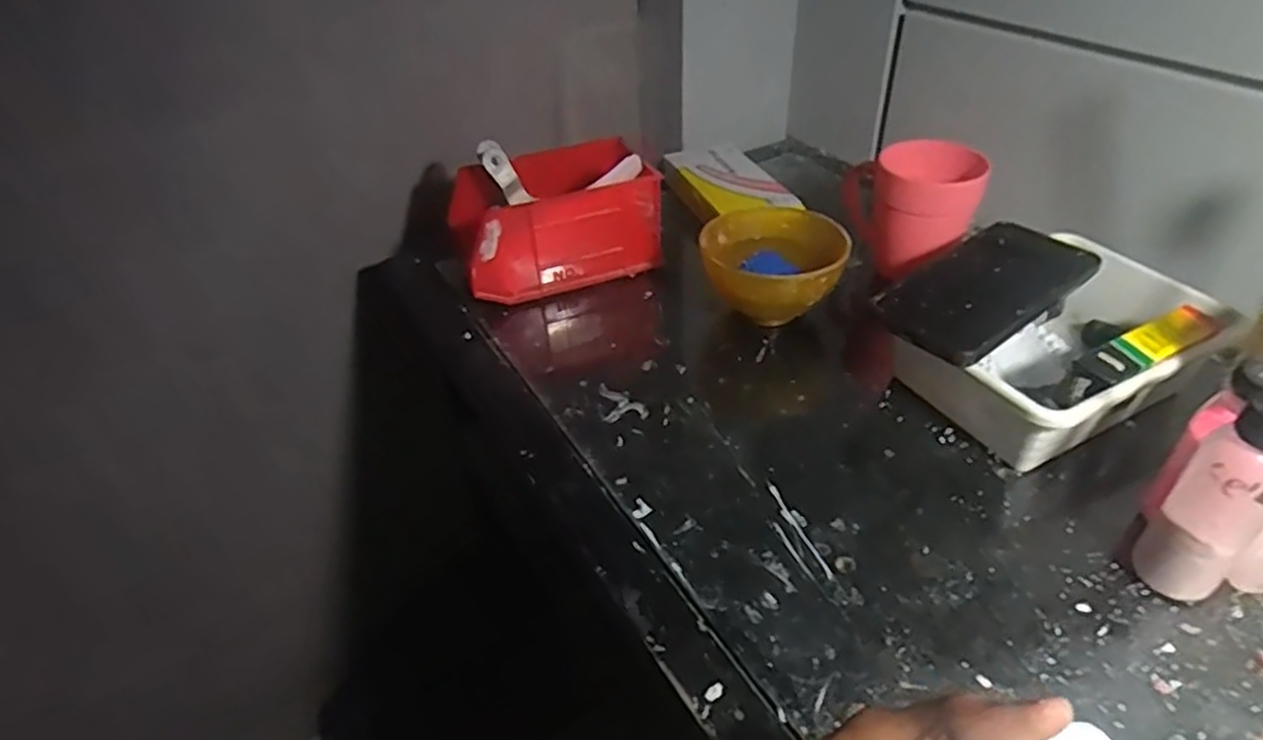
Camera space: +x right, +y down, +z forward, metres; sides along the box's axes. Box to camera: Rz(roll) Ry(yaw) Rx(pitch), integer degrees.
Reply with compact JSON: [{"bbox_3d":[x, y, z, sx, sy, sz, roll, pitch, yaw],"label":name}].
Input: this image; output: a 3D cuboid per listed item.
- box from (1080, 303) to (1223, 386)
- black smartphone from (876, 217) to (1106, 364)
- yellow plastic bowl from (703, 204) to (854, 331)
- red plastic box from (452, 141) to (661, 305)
[{"bbox_3d":[0.315,-0.018,0.441,0.108,0.011,0.025,-20,42,-18],"label":"box"},{"bbox_3d":[0.242,-0.059,0.494,0.178,0.012,0.080,-30,45,-28],"label":"black smartphone"},{"bbox_3d":[0.112,-0.077,0.585,0.107,0.070,0.116,-3,39,2],"label":"yellow plastic bowl"},{"bbox_3d":[-0.067,-0.131,0.632,0.163,0.093,0.090,-17,41,-16],"label":"red plastic box"}]

